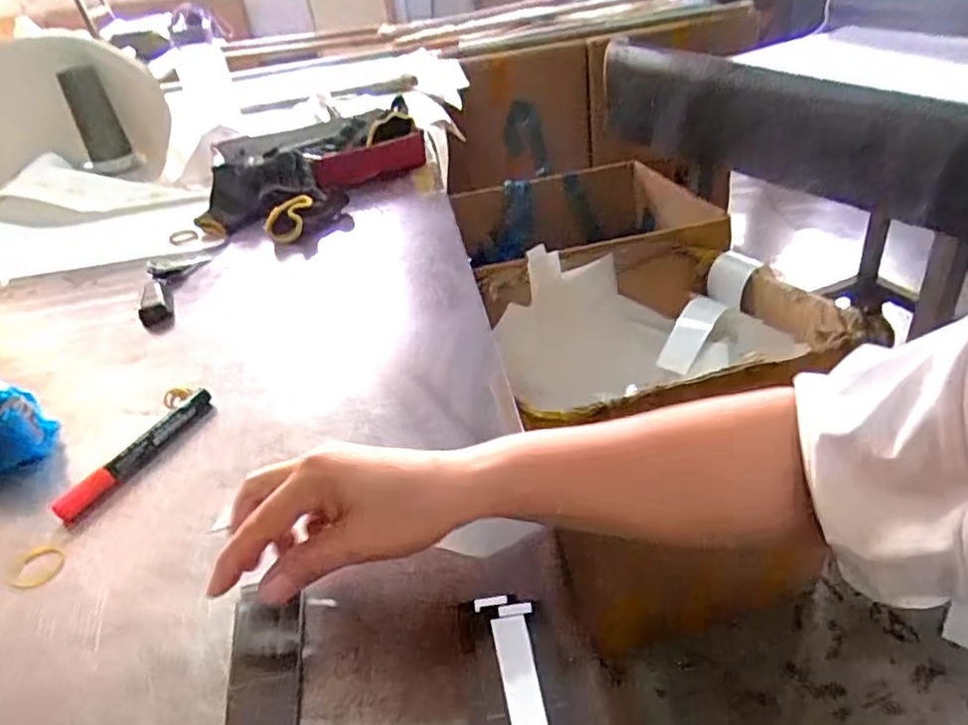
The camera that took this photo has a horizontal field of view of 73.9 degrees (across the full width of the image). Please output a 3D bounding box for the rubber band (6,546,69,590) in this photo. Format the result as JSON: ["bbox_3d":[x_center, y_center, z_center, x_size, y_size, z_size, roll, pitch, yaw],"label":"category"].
[{"bbox_3d":[-0.277,0.126,0.400,0.033,0.004,0.032,-6,33,4],"label":"rubber band"}]

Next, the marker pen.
[{"bbox_3d":[-0.256,0.064,0.479,0.020,0.017,0.135,6,35,21],"label":"marker pen"}]

